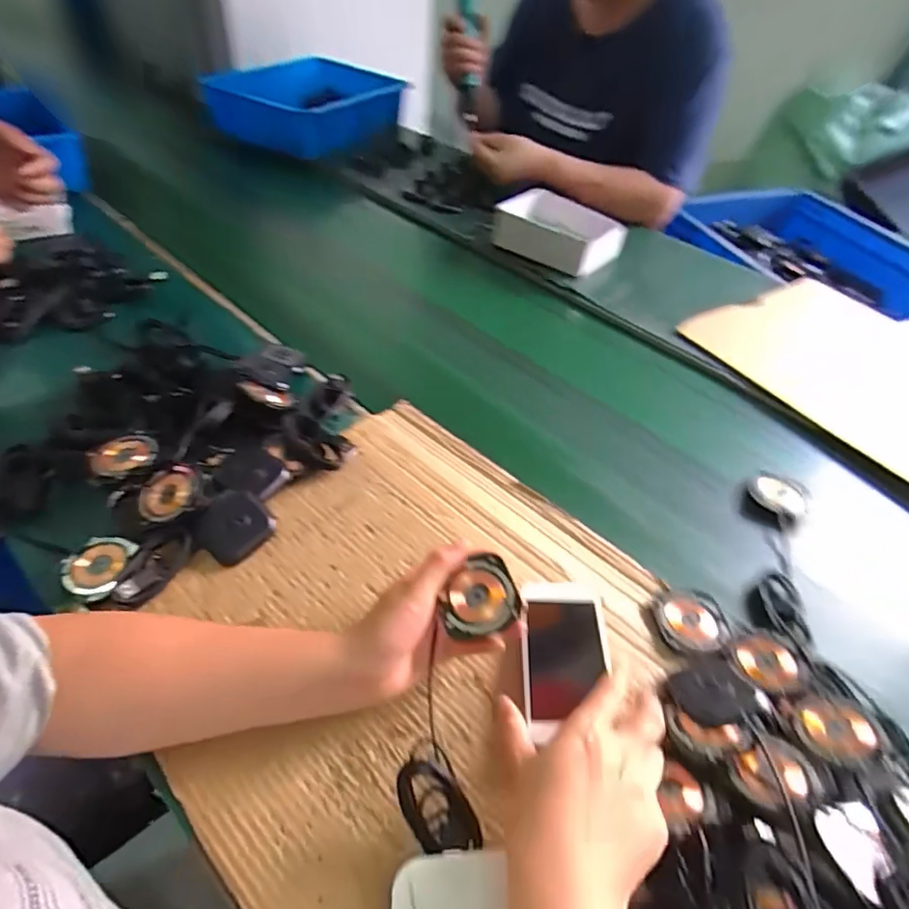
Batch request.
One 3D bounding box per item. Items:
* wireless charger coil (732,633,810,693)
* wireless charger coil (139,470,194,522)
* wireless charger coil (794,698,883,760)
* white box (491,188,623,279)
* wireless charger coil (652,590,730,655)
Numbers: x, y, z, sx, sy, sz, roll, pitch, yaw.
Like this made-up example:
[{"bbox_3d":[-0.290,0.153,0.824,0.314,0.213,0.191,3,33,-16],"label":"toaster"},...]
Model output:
[{"bbox_3d":[0.257,0.169,0.460,0.063,0.009,0.049,10,39,-7],"label":"wireless charger coil"},{"bbox_3d":[-0.256,0.037,0.500,0.042,0.012,0.048,21,71,-11],"label":"wireless charger coil"},{"bbox_3d":[0.274,0.197,0.401,0.049,0.006,0.044,-3,44,13],"label":"wireless charger coil"},{"bbox_3d":[0.169,-0.370,0.921,0.187,0.051,0.144,30,50,21],"label":"white box"},{"bbox_3d":[0.204,0.144,0.480,0.061,0.008,0.059,4,44,-4],"label":"wireless charger coil"}]

